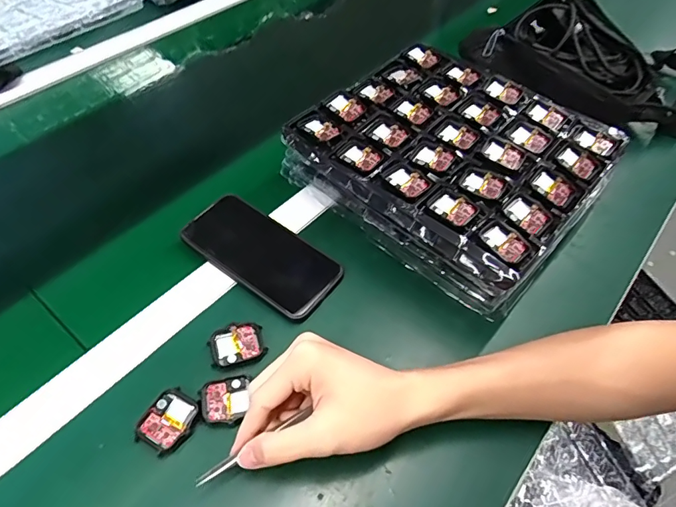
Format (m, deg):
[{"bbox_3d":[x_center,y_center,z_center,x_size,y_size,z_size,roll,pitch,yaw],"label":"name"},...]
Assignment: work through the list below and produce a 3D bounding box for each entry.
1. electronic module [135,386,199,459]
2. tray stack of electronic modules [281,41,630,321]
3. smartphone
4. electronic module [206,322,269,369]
[{"bbox_3d":[-0.134,0.132,0.367,0.037,0.005,0.046,26,56,14],"label":"electronic module"},{"bbox_3d":[0.118,-0.104,0.508,0.285,0.070,0.265,36,59,21],"label":"tray stack of electronic modules"},{"bbox_3d":[-0.077,-0.002,0.464,0.158,0.009,0.077,34,59,20],"label":"smartphone"},{"bbox_3d":[-0.089,0.079,0.407,0.047,0.004,0.038,-15,56,-14],"label":"electronic module"}]

